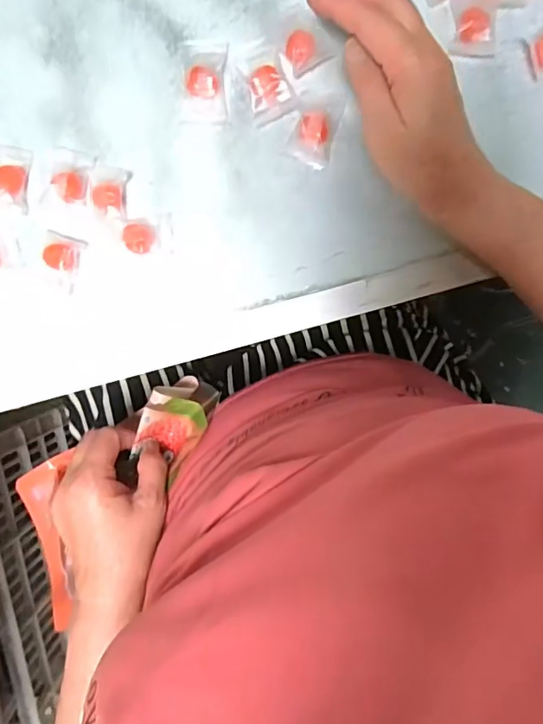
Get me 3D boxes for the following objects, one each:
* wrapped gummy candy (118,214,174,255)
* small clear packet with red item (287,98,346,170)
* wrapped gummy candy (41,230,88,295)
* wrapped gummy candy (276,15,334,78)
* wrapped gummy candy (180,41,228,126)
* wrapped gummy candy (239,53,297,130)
[{"bbox_3d":[-0.091,-0.092,0.369,0.036,0.009,0.026,-5,97,1],"label":"wrapped gummy candy"},{"bbox_3d":[0.032,-0.164,0.358,0.029,0.014,0.046,17,97,-1],"label":"small clear packet with red item"},{"bbox_3d":[-0.155,-0.075,0.368,0.031,0.009,0.036,19,97,-2],"label":"wrapped gummy candy"},{"bbox_3d":[0.021,-0.220,0.352,0.031,0.009,0.035,-27,96,4],"label":"wrapped gummy candy"},{"bbox_3d":[-0.047,-0.197,0.356,0.032,0.012,0.054,4,97,0],"label":"wrapped gummy candy"},{"bbox_3d":[-0.002,-0.192,0.355,0.033,0.012,0.039,-23,96,3],"label":"wrapped gummy candy"}]

